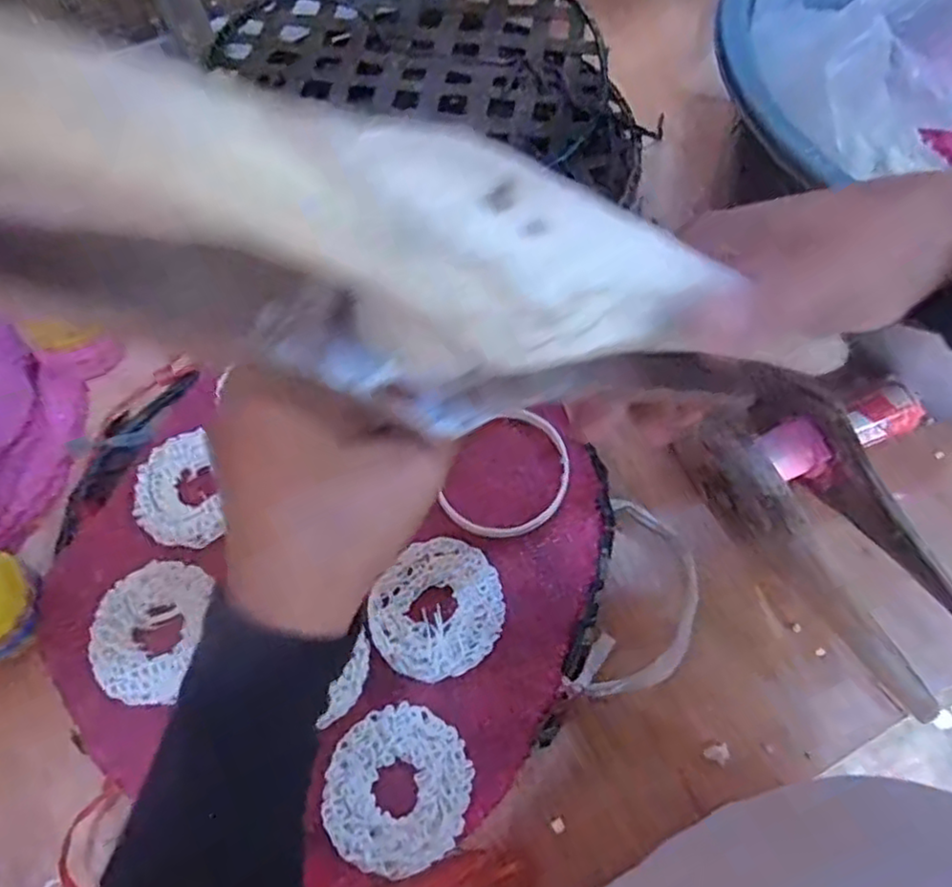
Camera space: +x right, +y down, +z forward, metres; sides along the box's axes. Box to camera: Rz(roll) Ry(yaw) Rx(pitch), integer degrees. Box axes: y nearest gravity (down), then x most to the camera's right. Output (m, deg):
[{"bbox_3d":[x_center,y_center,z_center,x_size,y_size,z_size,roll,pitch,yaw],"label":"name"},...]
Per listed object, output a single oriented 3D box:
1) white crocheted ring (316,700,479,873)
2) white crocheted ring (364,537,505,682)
[{"bbox_3d":[-0.041,0.179,0.351,0.076,0.006,0.076,-3,50,4],"label":"white crocheted ring"},{"bbox_3d":[-0.021,0.098,0.398,0.074,0.004,0.080,-1,61,1],"label":"white crocheted ring"}]

